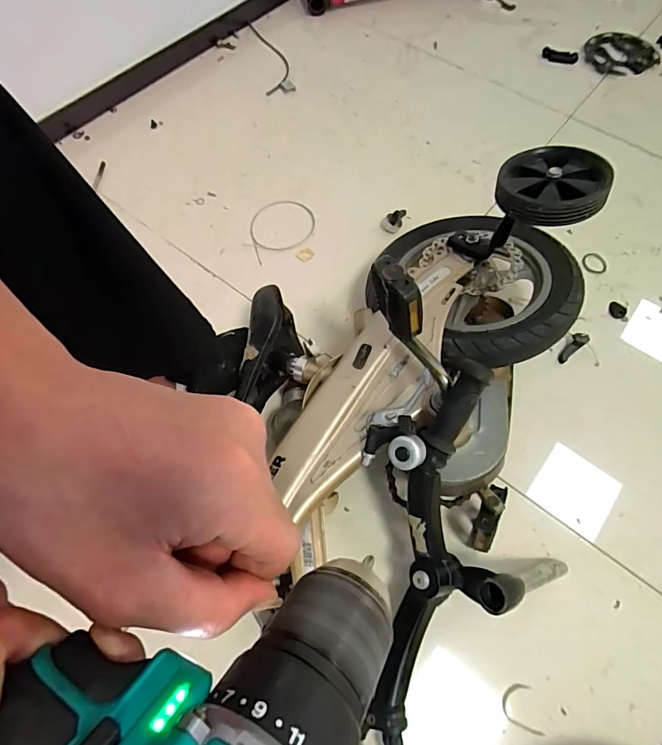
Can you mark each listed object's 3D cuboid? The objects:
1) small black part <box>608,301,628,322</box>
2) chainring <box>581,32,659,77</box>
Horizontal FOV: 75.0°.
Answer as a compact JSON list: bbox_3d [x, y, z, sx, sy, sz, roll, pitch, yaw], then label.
[{"bbox_3d":[0.488,-0.104,0.732,0.034,0.007,0.029,25,67,10],"label":"small black part"},{"bbox_3d":[0.711,-0.782,1.059,0.181,0.010,0.145,5,73,-2],"label":"chainring"}]

